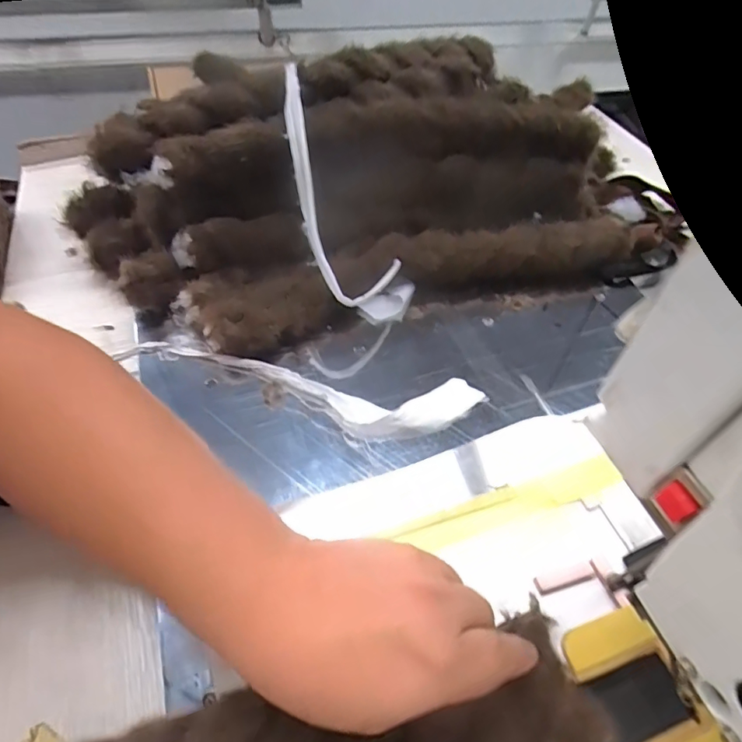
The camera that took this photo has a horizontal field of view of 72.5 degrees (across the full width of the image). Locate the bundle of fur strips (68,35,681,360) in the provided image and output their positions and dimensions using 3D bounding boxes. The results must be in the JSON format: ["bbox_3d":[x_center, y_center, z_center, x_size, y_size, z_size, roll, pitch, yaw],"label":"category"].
[{"bbox_3d":[0.000,-0.156,0.442,0.510,0.137,0.227,-7,52,-12],"label":"bundle of fur strips"}]

